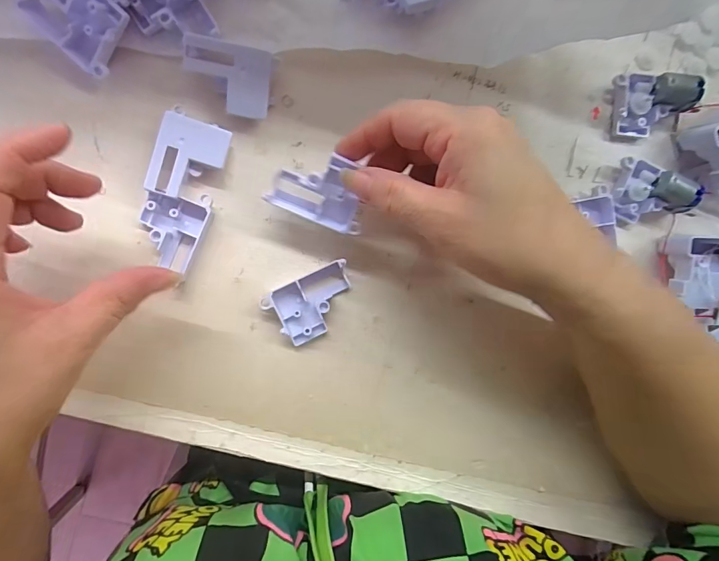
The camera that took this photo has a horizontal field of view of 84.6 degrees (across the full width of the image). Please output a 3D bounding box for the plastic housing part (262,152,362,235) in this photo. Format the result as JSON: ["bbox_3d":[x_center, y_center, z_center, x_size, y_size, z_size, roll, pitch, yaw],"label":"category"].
[{"bbox_3d":[-0.019,-0.049,0.211,0.051,0.012,0.035,22,91,-6],"label":"plastic housing part"}]

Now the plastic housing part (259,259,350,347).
[{"bbox_3d":[-0.026,0.014,0.234,0.051,0.012,0.035,-26,96,-3],"label":"plastic housing part"}]

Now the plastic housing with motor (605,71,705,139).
[{"bbox_3d":[0.181,-0.108,0.243,0.046,0.021,0.034,2,93,-6],"label":"plastic housing with motor"}]

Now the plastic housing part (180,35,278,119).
[{"bbox_3d":[-0.071,-0.111,0.219,0.046,0.017,0.035,7,93,-6],"label":"plastic housing part"}]

